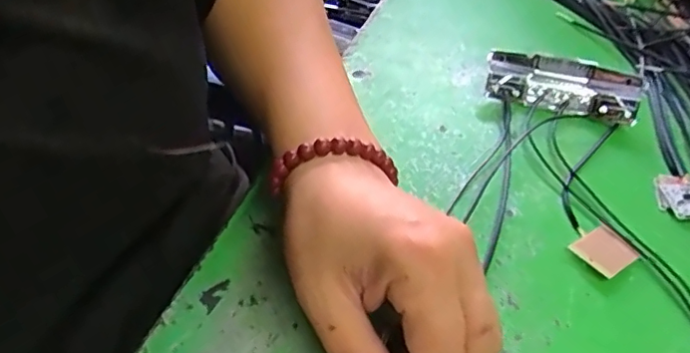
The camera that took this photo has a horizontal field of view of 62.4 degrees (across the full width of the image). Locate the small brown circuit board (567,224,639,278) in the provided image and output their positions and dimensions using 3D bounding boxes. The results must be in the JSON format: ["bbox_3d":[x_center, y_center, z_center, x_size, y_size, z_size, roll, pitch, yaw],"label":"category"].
[{"bbox_3d":[0.134,0.039,0.294,0.026,0.007,0.026,-23,50,-24],"label":"small brown circuit board"}]

